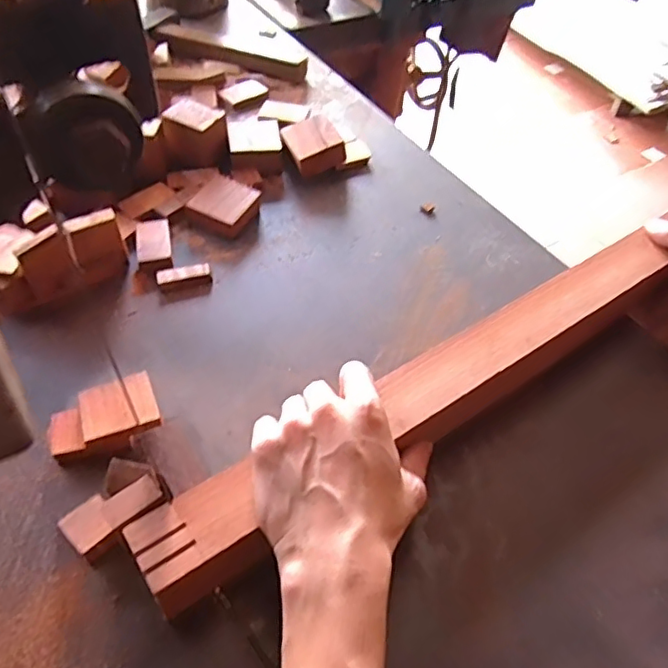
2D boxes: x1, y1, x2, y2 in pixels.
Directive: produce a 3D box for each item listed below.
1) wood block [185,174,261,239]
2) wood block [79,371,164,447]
[{"bbox_3d":[-0.108,-0.128,0.588,0.056,0.021,0.065,21,53,15],"label":"wood block"},{"bbox_3d":[-0.153,0.053,0.420,0.051,0.009,0.049,-19,50,-17],"label":"wood block"}]

